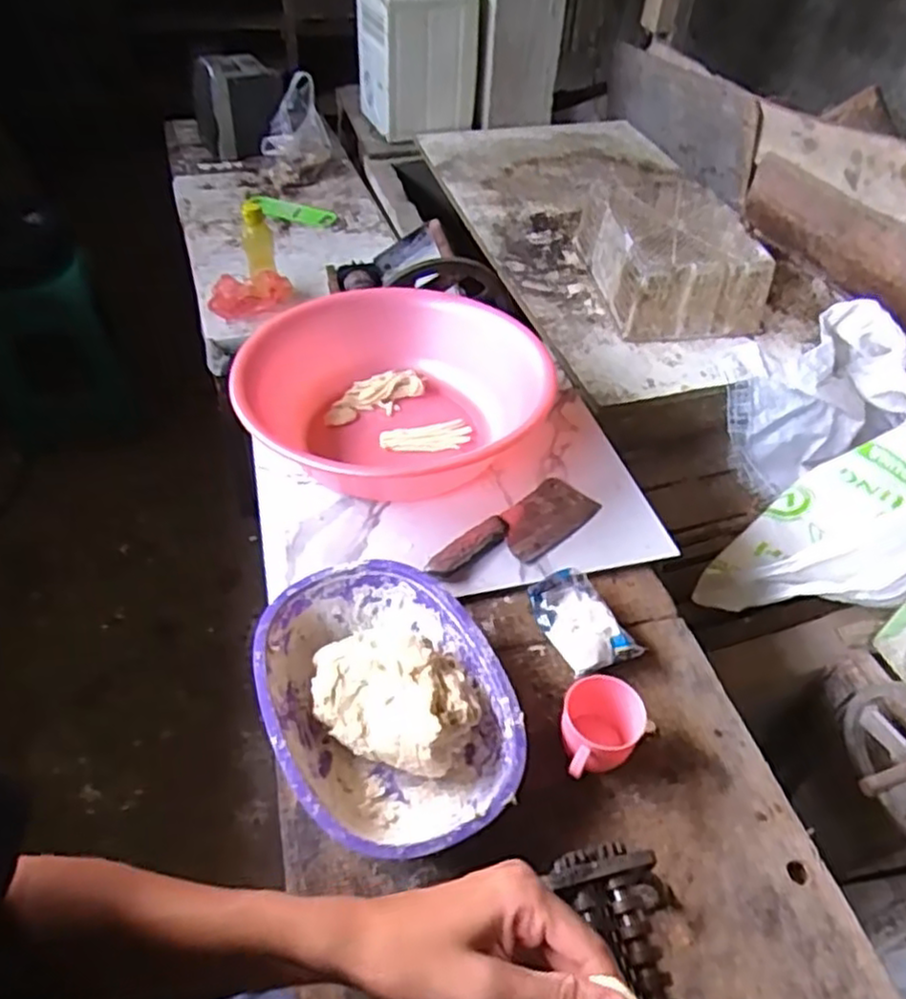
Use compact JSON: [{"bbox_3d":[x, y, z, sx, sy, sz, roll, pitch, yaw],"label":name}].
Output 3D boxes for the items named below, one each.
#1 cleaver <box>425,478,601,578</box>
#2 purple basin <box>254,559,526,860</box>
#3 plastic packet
[{"bbox_3d":[0.078,0.044,0.882,0.237,0.026,0.082,-35,59,-30],"label":"cleaver"},{"bbox_3d":[-0.068,0.191,0.701,0.222,0.090,0.278,-11,49,-14],"label":"purple basin"},{"bbox_3d":[0.141,0.132,0.796,0.082,0.041,0.125,-17,51,-19],"label":"plastic packet"}]

